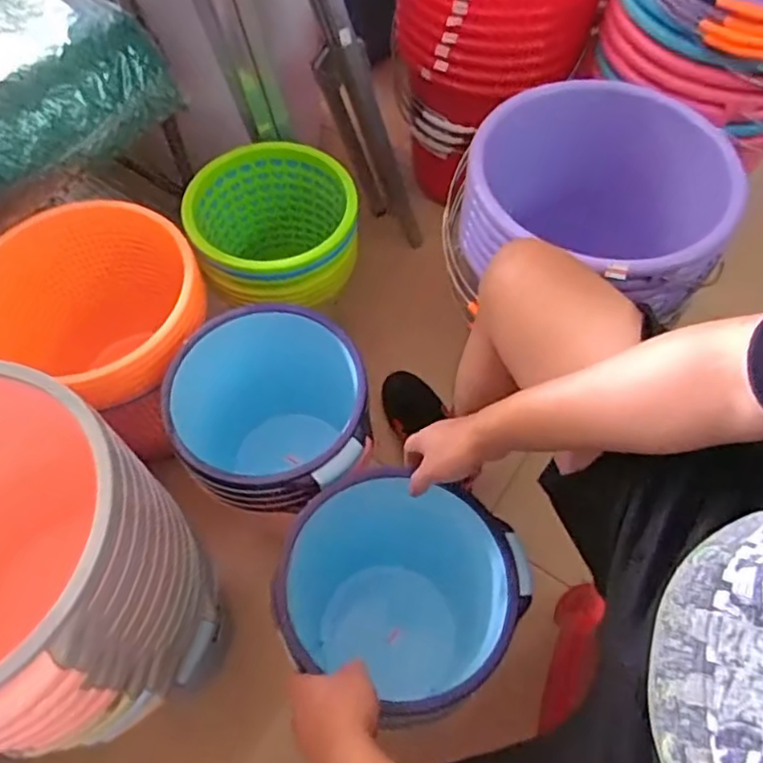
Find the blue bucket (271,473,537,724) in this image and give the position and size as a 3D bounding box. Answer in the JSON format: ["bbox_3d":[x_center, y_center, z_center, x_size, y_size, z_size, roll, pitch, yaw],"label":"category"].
[{"bbox_3d":[0.014,0.268,0.750,0.263,0.304,0.226,5,60,3],"label":"blue bucket"}]

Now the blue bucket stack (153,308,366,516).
[{"bbox_3d":[-0.145,0.080,0.859,0.250,0.280,0.243,-12,61,-6],"label":"blue bucket stack"}]

